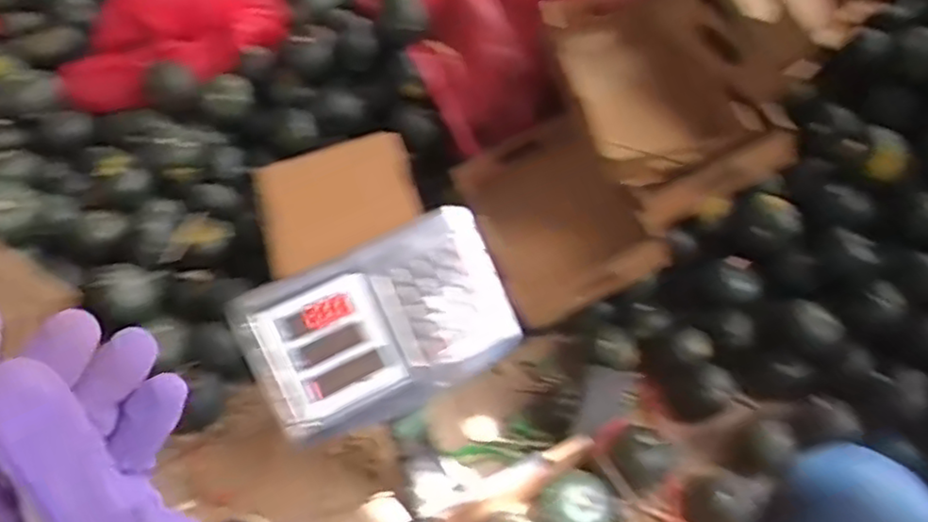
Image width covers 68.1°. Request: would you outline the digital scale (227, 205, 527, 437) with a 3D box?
[{"bbox_3d":[-0.087,0.067,0.706,0.241,0.070,0.163,-24,93,-15],"label":"digital scale"}]

